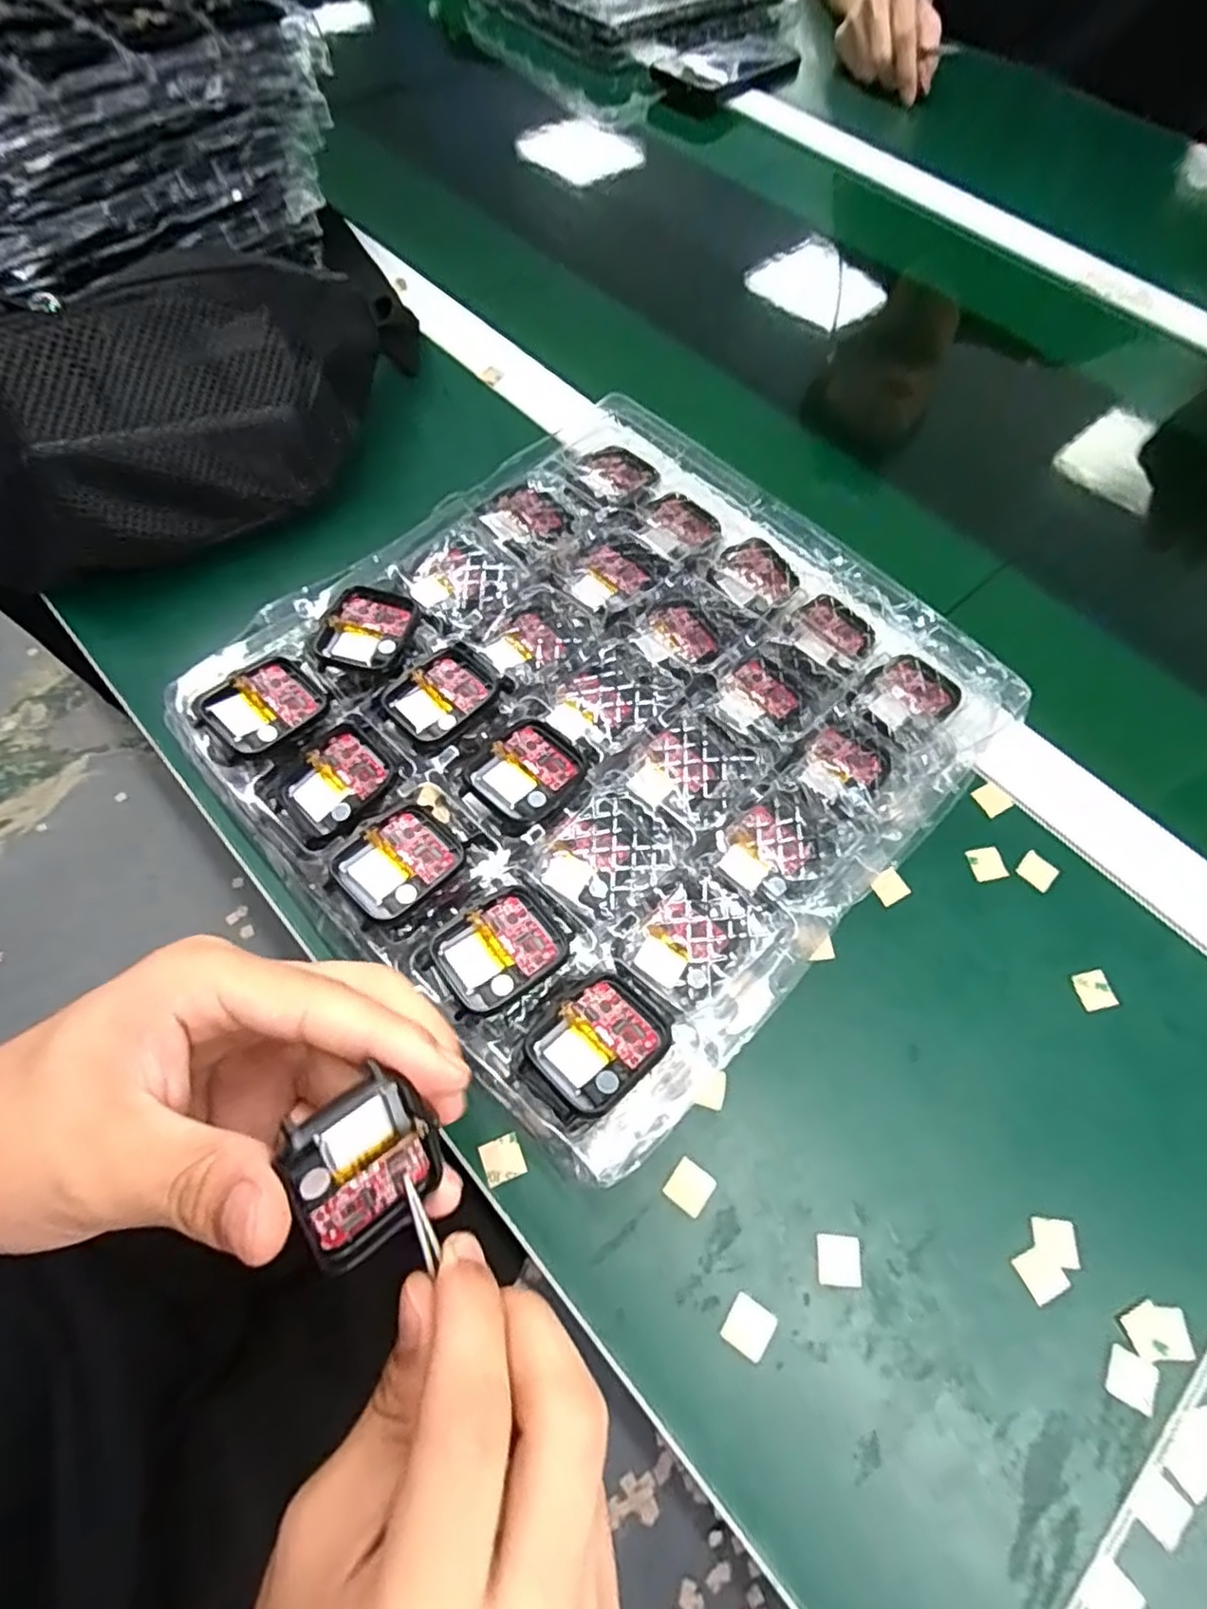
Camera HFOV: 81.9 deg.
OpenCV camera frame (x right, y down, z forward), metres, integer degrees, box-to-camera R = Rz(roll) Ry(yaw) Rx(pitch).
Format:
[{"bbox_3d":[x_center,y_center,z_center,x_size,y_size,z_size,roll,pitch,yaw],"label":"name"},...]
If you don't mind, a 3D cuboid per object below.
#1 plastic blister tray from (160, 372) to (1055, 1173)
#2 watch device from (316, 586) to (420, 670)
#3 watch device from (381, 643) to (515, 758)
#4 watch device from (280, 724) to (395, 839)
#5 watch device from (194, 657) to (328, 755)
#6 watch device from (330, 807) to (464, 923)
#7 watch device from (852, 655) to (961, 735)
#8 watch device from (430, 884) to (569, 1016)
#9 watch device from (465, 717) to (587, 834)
[{"bbox_3d":[0.004,-0.048,0.305,0.280,0.026,0.263,-40,72,-19],"label":"plastic blister tray"},{"bbox_3d":[-0.104,-0.077,0.309,0.035,0.008,0.043,16,65,6],"label":"watch device"},{"bbox_3d":[-0.067,-0.047,0.299,0.049,0.004,0.041,-41,72,-19],"label":"watch device"},{"bbox_3d":[-0.106,-0.009,0.277,0.041,0.004,0.036,-40,72,-19],"label":"watch device"},{"bbox_3d":[-0.140,-0.041,0.288,0.043,0.008,0.036,-40,72,-19],"label":"watch device"},{"bbox_3d":[-0.077,0.022,0.261,0.041,0.004,0.035,-40,72,-19],"label":"watch device"},{"bbox_3d":[0.138,-0.050,0.321,0.053,0.014,0.033,-28,68,-15],"label":"watch device"},{"bbox_3d":[-0.036,0.051,0.248,0.042,0.006,0.036,-34,70,-17],"label":"watch device"},{"bbox_3d":[-0.031,-0.012,0.282,0.044,0.010,0.038,-39,71,-18],"label":"watch device"}]

